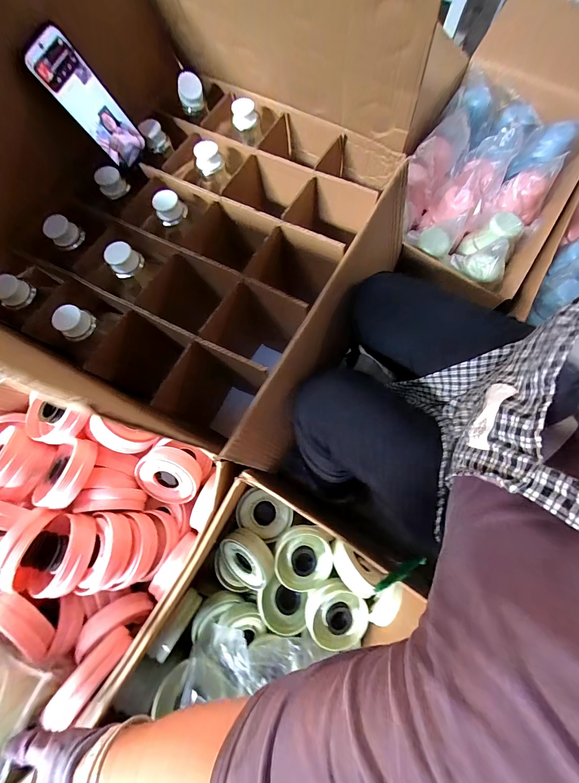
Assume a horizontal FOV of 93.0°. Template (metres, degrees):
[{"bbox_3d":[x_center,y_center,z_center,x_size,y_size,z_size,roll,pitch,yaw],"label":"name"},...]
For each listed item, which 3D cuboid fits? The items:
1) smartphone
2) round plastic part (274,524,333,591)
[{"bbox_3d":[-0.305,-0.441,0.428,0.013,0.155,0.072,29,85,29],"label":"smartphone"},{"bbox_3d":[0.033,0.389,0.650,0.130,0.064,0.141,0,74,1],"label":"round plastic part"}]

